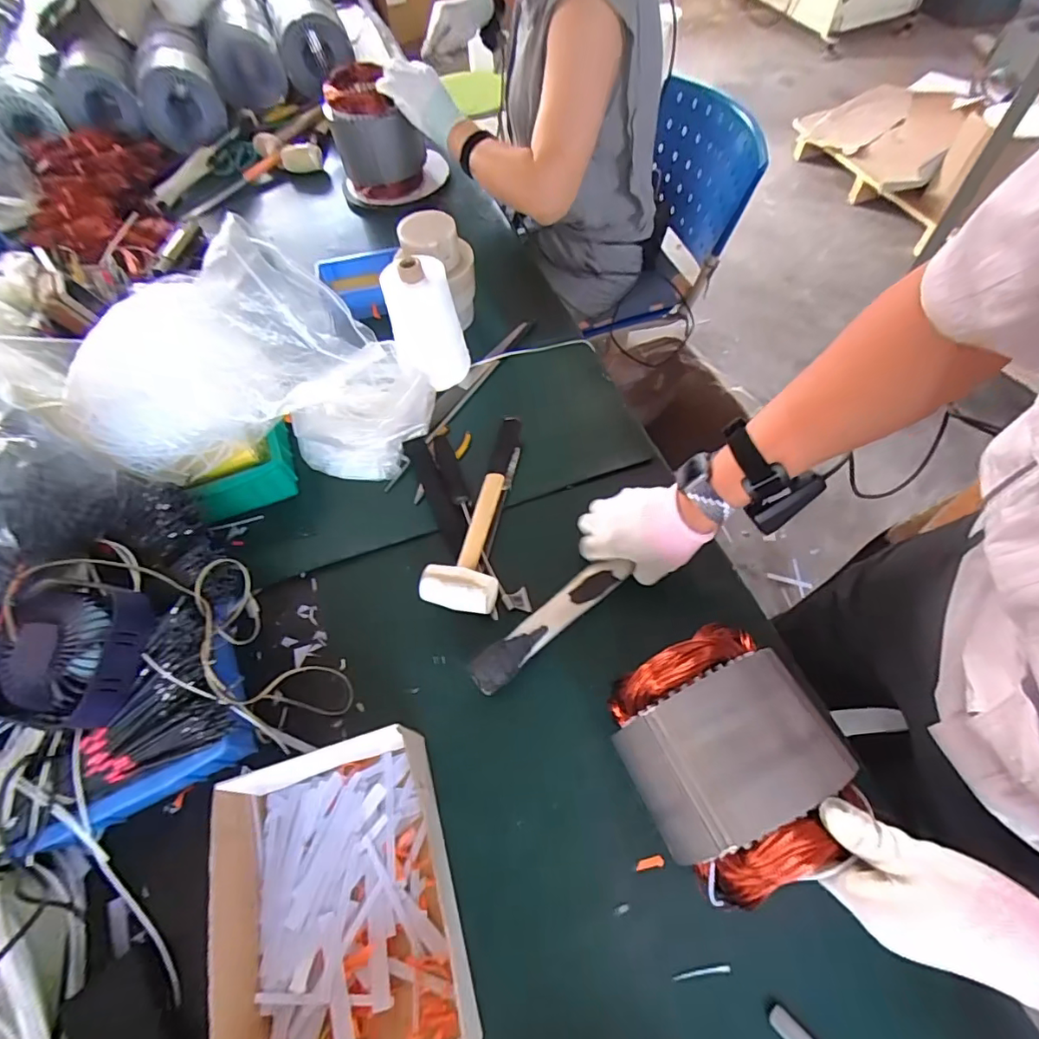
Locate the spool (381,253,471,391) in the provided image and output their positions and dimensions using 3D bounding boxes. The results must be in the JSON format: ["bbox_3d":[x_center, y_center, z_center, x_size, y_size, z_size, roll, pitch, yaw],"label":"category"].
[{"bbox_3d":[-0.119,-0.255,0.700,0.094,0.161,0.076,-15,60,-5],"label":"spool"}]

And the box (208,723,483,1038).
[{"bbox_3d":[-0.153,0.317,0.440,0.191,0.062,0.251,-14,60,-5],"label":"box"}]

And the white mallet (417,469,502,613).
[{"bbox_3d":[-0.052,0.021,0.615,0.085,0.035,0.176,9,61,8],"label":"white mallet"}]

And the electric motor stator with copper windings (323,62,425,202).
[{"bbox_3d":[-0.265,-0.714,0.988,0.156,0.167,0.153,-15,60,-5],"label":"electric motor stator with copper windings"}]

